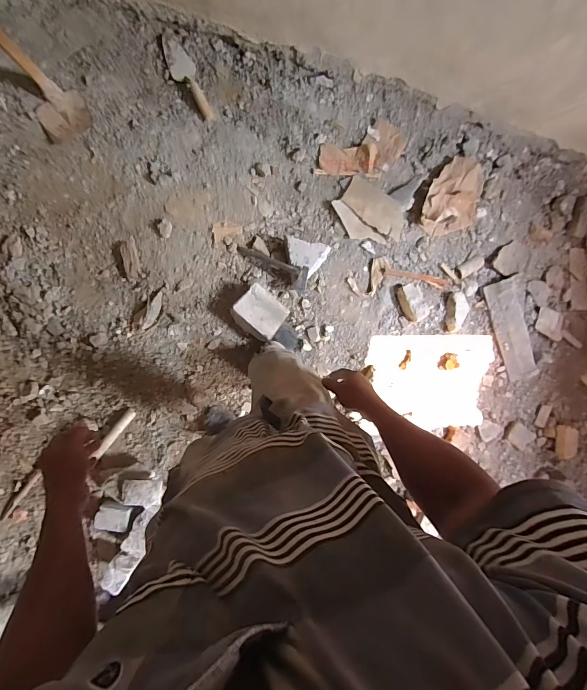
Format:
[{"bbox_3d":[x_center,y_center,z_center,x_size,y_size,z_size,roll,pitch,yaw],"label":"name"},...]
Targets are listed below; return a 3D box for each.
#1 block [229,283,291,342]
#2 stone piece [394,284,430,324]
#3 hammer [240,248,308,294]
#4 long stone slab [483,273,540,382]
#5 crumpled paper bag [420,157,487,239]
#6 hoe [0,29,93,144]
[{"bbox_3d":[-0.115,-0.108,1.252,0.173,0.077,0.147,35,83,-7],"label":"block"},{"bbox_3d":[0.446,-0.162,1.338,0.105,0.055,0.153,-21,92,-9],"label":"stone piece"},{"bbox_3d":[-0.067,-0.276,1.291,0.282,0.092,0.080,29,84,12],"label":"hammer"},{"bbox_3d":[0.899,-0.063,1.460,0.179,0.033,0.405,-15,91,-9],"label":"long stone slab"},{"bbox_3d":[0.623,-0.566,1.402,0.225,0.036,0.335,23,85,-8],"label":"crumpled paper bag"},{"bbox_3d":[-0.762,-0.822,0.969,0.169,0.589,0.211,-35,94,-9],"label":"hoe"}]

